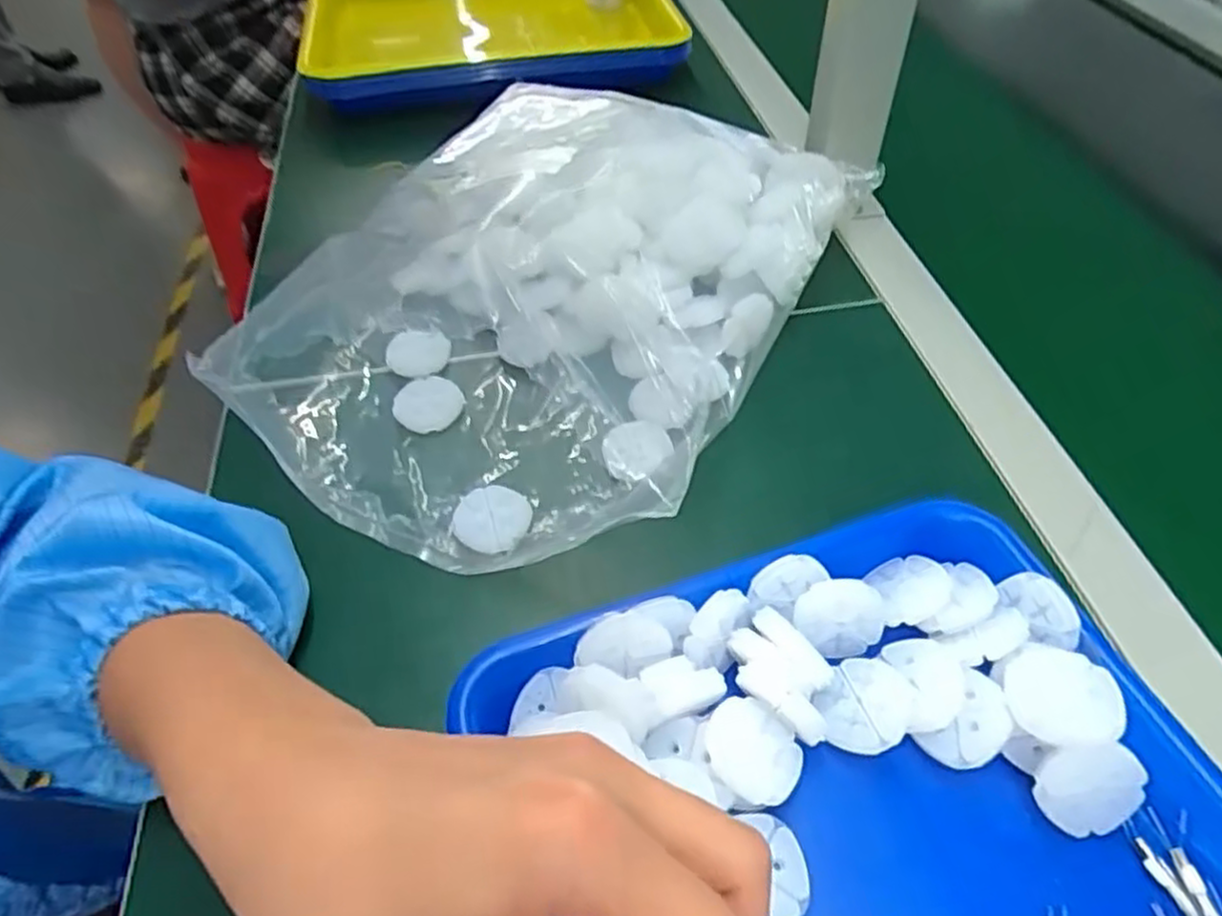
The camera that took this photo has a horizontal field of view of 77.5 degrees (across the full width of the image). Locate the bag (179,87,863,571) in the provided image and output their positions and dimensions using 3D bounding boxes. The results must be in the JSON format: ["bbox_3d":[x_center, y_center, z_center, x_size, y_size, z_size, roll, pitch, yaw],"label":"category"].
[{"bbox_3d":[-0.032,-0.111,0.443,0.258,0.090,0.357,22,54,20],"label":"bag"}]

